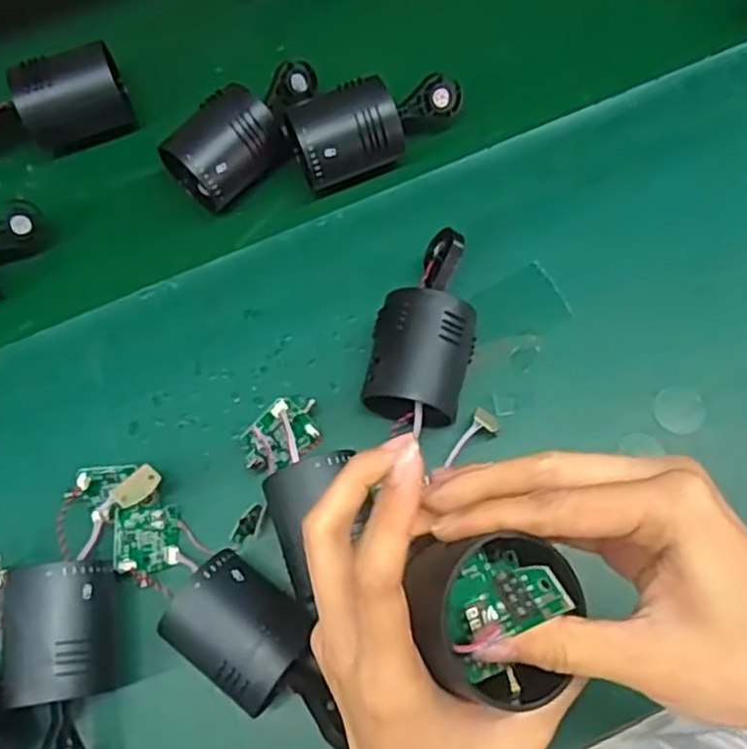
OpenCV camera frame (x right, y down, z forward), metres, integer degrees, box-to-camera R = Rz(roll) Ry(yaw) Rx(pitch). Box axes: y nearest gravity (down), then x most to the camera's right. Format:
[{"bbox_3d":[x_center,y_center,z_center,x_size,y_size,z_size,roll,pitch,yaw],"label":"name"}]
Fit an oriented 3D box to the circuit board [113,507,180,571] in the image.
[{"bbox_3d":[-0.125,0.090,0.403,0.038,0.009,0.033,6,77,-43],"label":"circuit board"}]

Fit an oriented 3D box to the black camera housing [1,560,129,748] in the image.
[{"bbox_3d":[-0.157,0.154,0.368,0.053,0.040,0.114,-4,84,0],"label":"black camera housing"}]

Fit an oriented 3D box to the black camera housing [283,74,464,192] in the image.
[{"bbox_3d":[0.002,-0.166,0.478,0.123,0.045,0.057,-34,73,-8],"label":"black camera housing"}]

